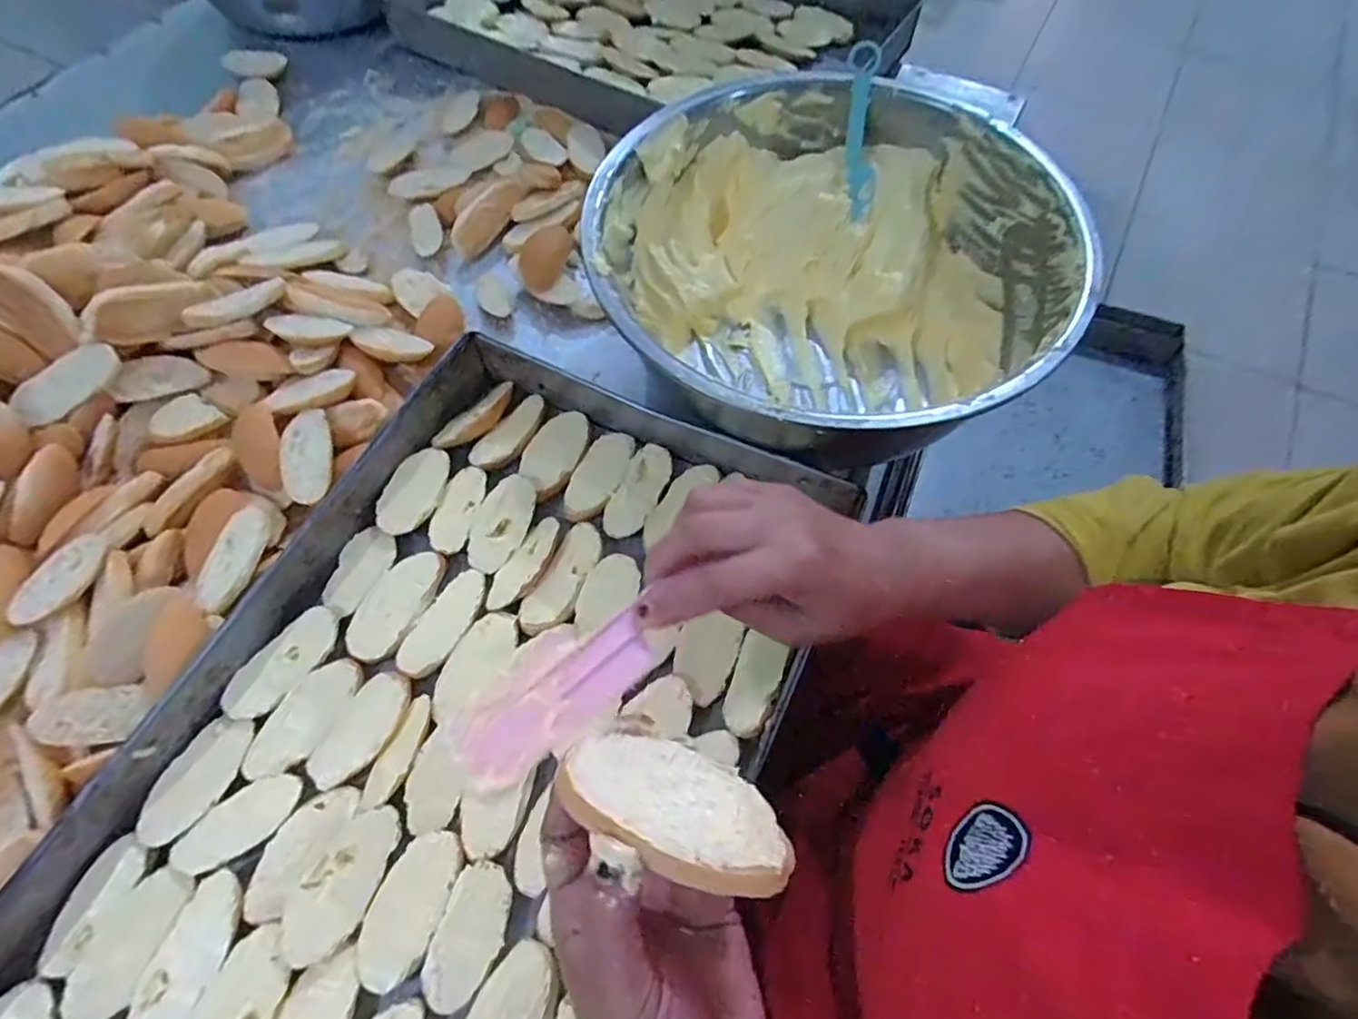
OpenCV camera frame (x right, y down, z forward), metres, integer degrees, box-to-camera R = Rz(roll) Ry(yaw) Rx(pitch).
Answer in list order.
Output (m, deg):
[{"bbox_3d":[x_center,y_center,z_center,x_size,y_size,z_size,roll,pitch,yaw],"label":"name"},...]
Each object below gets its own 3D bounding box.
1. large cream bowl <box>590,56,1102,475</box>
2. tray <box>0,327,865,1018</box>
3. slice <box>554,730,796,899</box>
[{"bbox_3d":[0.119,-0.196,0.564,0.374,0.150,0.351,0,62,1],"label":"large cream bowl"},{"bbox_3d":[-0.152,0.166,0.428,0.368,0.052,0.600,22,66,14],"label":"tray"},{"bbox_3d":[-0.001,0.112,0.244,0.087,0.013,0.043,19,37,12],"label":"slice"}]

